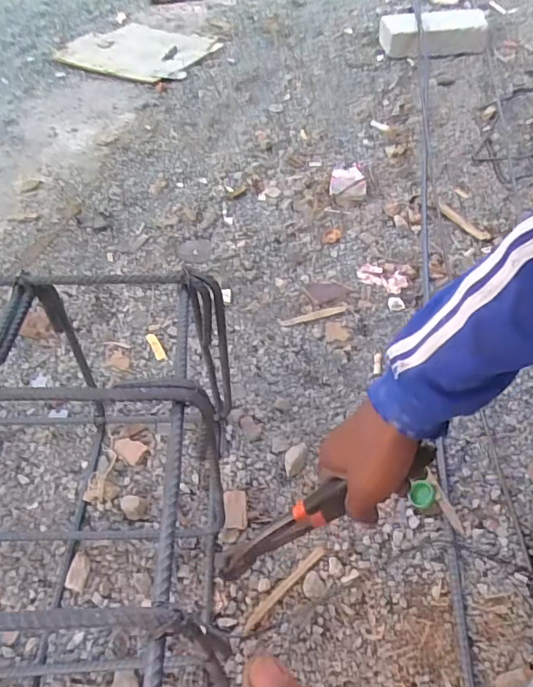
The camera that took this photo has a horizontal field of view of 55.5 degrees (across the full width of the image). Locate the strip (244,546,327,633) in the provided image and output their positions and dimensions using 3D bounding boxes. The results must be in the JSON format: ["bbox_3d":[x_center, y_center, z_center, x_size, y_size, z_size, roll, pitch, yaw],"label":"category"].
[{"bbox_3d":[0.021,0.264,0.551,0.119,0.004,0.012,-36,57,-27],"label":"strip"}]

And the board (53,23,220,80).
[{"bbox_3d":[-0.393,-0.890,1.534,0.434,0.028,0.328,11,52,5],"label":"board"}]

